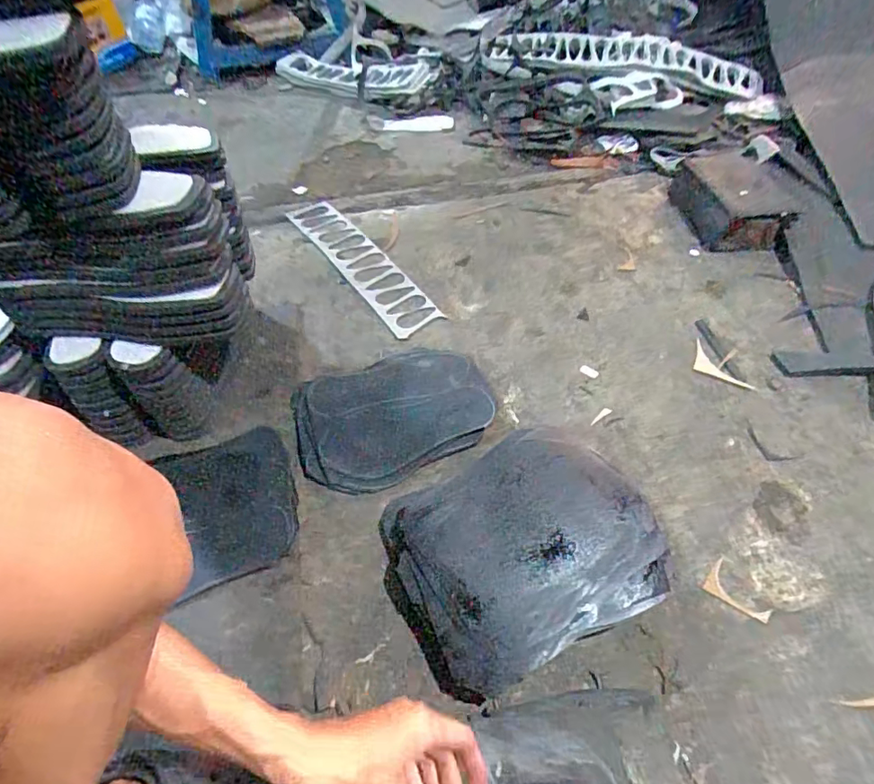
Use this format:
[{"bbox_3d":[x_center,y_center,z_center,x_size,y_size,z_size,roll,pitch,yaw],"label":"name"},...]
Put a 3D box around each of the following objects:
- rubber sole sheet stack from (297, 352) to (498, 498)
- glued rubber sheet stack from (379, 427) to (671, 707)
[{"bbox_3d":[-0.060,0.027,0.727,0.268,0.027,0.192,-20,54,-15],"label":"rubber sole sheet stack"},{"bbox_3d":[0.094,0.172,0.588,0.291,0.054,0.241,-24,55,-17],"label":"glued rubber sheet stack"}]

